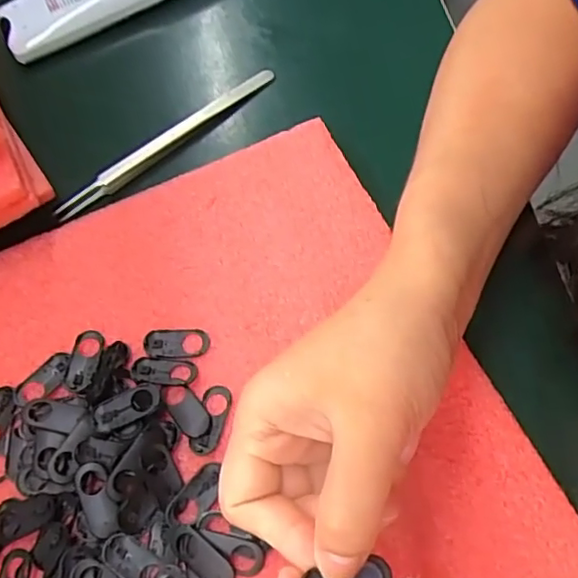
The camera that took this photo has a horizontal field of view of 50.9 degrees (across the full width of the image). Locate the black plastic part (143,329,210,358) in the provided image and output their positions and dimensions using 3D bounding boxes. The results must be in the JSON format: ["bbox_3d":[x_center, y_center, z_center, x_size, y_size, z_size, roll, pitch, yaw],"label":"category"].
[{"bbox_3d":[-0.055,0.026,0.293,0.031,0.004,0.014,-4,64,5],"label":"black plastic part"}]

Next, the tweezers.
[{"bbox_3d":[-0.070,-0.088,0.355,0.152,0.004,0.010,-40,66,-12],"label":"tweezers"}]

